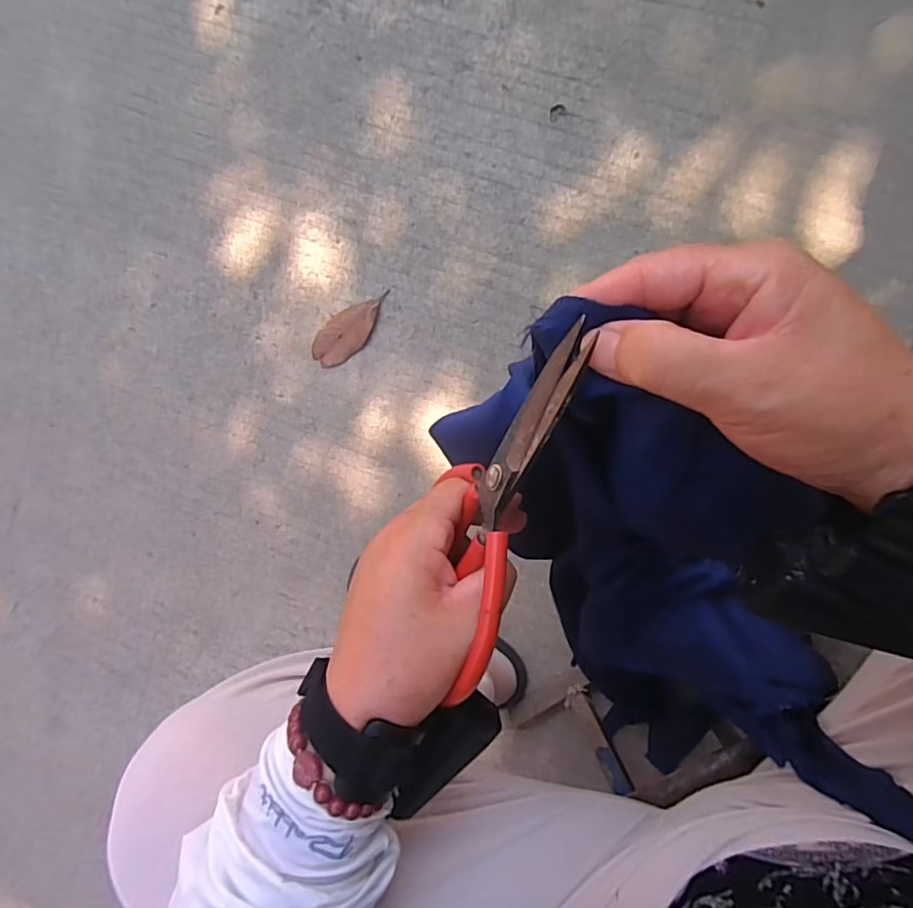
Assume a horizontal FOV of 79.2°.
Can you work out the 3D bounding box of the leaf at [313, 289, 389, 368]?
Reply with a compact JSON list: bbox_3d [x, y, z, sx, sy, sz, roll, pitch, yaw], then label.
[{"bbox_3d":[-0.145,-0.172,0.760,0.126,0.014,0.054,-40,86,8],"label":"leaf"}]

